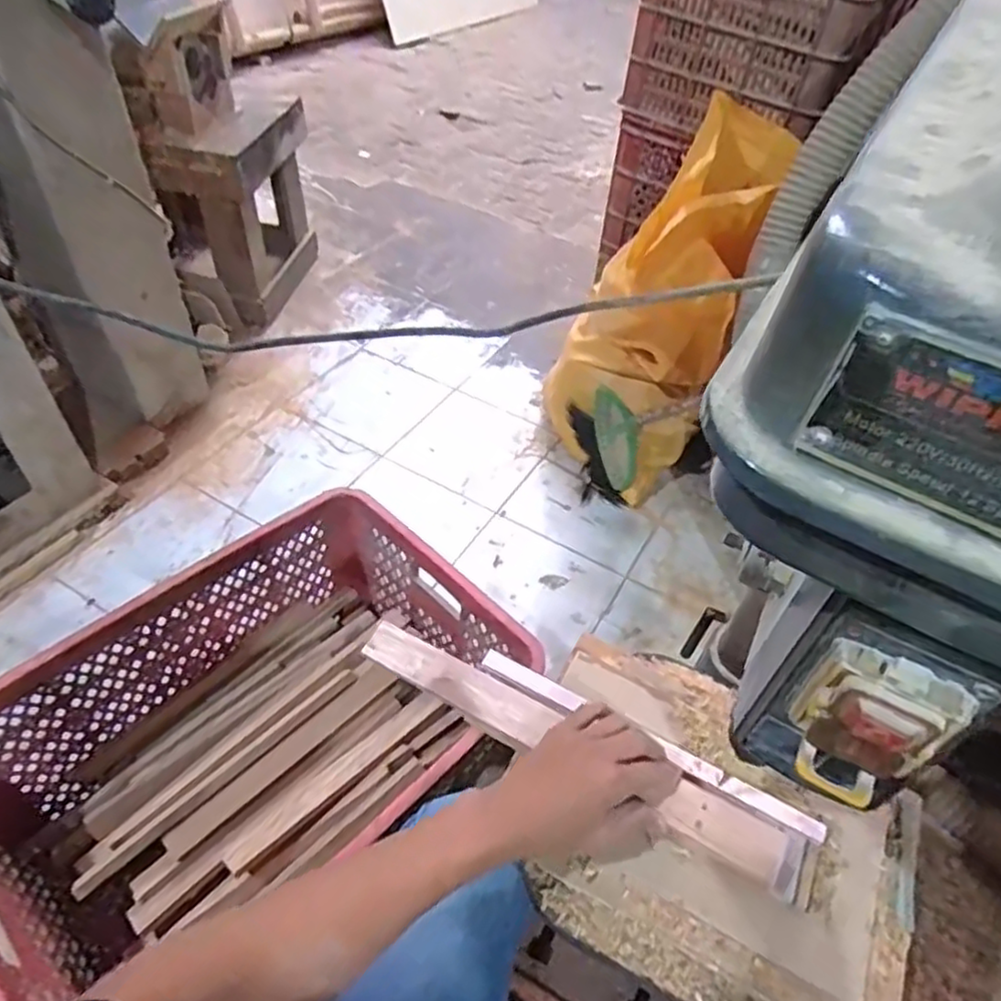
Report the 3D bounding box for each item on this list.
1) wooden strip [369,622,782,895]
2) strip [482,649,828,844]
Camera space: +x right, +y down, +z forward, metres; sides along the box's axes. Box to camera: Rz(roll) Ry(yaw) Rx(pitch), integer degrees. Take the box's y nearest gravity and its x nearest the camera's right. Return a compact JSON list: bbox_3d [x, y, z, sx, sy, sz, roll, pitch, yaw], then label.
[{"bbox_3d":[0.045,0.197,0.578,0.374,0.023,0.039,23,49,22],"label":"wooden strip"},{"bbox_3d":[0.121,0.202,0.586,0.302,0.014,0.022,25,50,15],"label":"strip"}]

